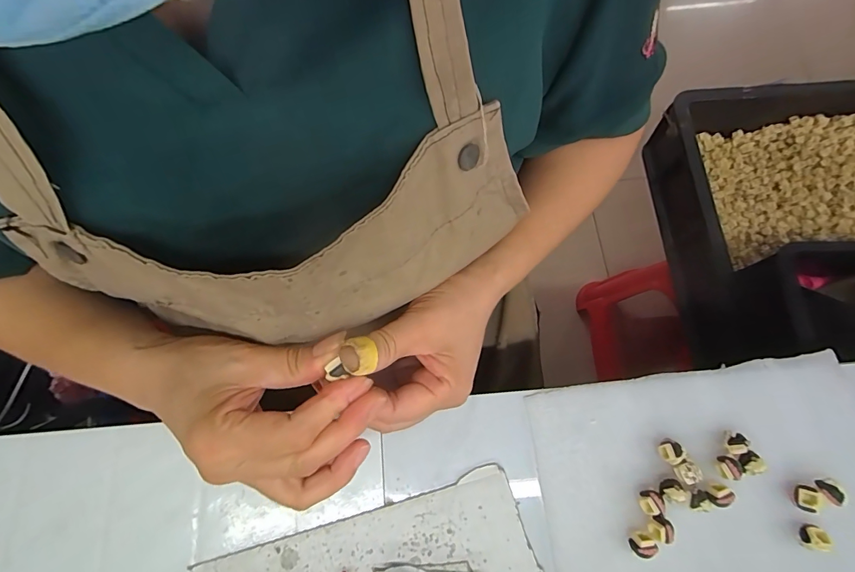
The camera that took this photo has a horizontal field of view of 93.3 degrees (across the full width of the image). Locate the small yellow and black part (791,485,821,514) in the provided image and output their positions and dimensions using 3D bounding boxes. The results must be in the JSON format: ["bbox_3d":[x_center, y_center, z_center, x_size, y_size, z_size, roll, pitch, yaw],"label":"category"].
[{"bbox_3d":[0.263,0.147,0.278,0.012,0.010,0.017,14,75,4],"label":"small yellow and black part"}]

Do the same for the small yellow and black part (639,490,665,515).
[{"bbox_3d":[0.156,0.151,0.282,0.014,0.014,0.015,-11,75,-3],"label":"small yellow and black part"}]

